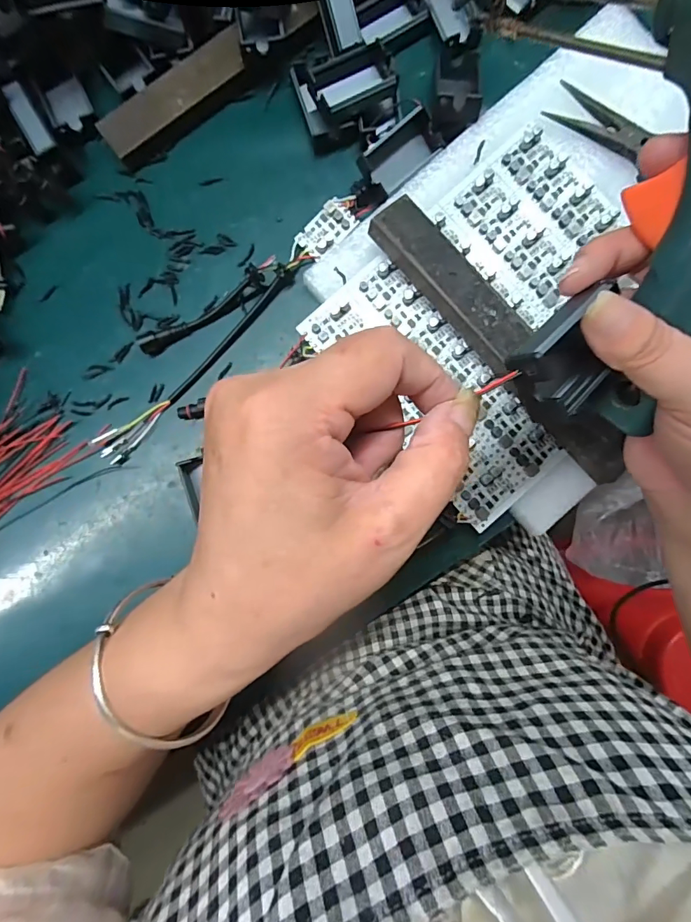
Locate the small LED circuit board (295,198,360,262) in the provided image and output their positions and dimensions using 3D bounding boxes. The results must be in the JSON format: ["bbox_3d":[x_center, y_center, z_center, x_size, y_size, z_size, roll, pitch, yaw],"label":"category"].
[{"bbox_3d":[-0.011,-0.155,0.300,0.040,0.008,0.024,-44,89,-2],"label":"small LED circuit board"}]

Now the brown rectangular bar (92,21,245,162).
[{"bbox_3d":[-0.111,-0.242,0.298,0.109,0.017,0.026,-39,89,-2],"label":"brown rectangular bar"}]

